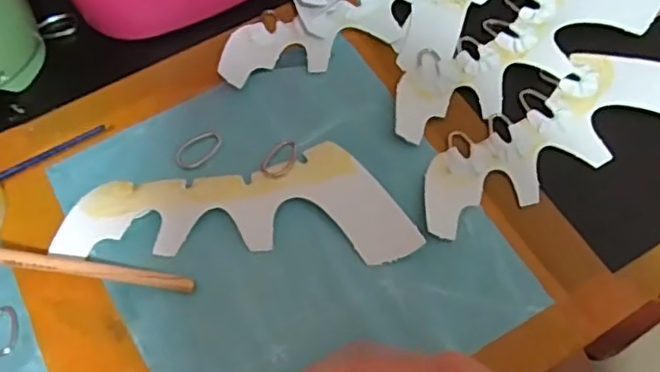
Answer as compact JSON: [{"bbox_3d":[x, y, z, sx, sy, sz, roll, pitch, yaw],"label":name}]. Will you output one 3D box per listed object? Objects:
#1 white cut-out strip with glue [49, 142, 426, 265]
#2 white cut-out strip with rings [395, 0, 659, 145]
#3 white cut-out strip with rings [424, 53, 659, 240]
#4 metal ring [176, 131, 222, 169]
[{"bbox_3d":[-0.059,0.013,0.401,0.221,0.010,0.078,-3,63,-1],"label":"white cut-out strip with glue"},{"bbox_3d":[0.138,-0.106,0.457,0.231,0.015,0.076,-30,67,-14],"label":"white cut-out strip with rings"},{"bbox_3d":[0.159,-0.041,0.431,0.233,0.014,0.074,-25,66,-13],"label":"white cut-out strip with rings"},{"bbox_3d":[-0.091,-0.025,0.426,0.021,0.004,0.033,43,78,9],"label":"metal ring"}]

